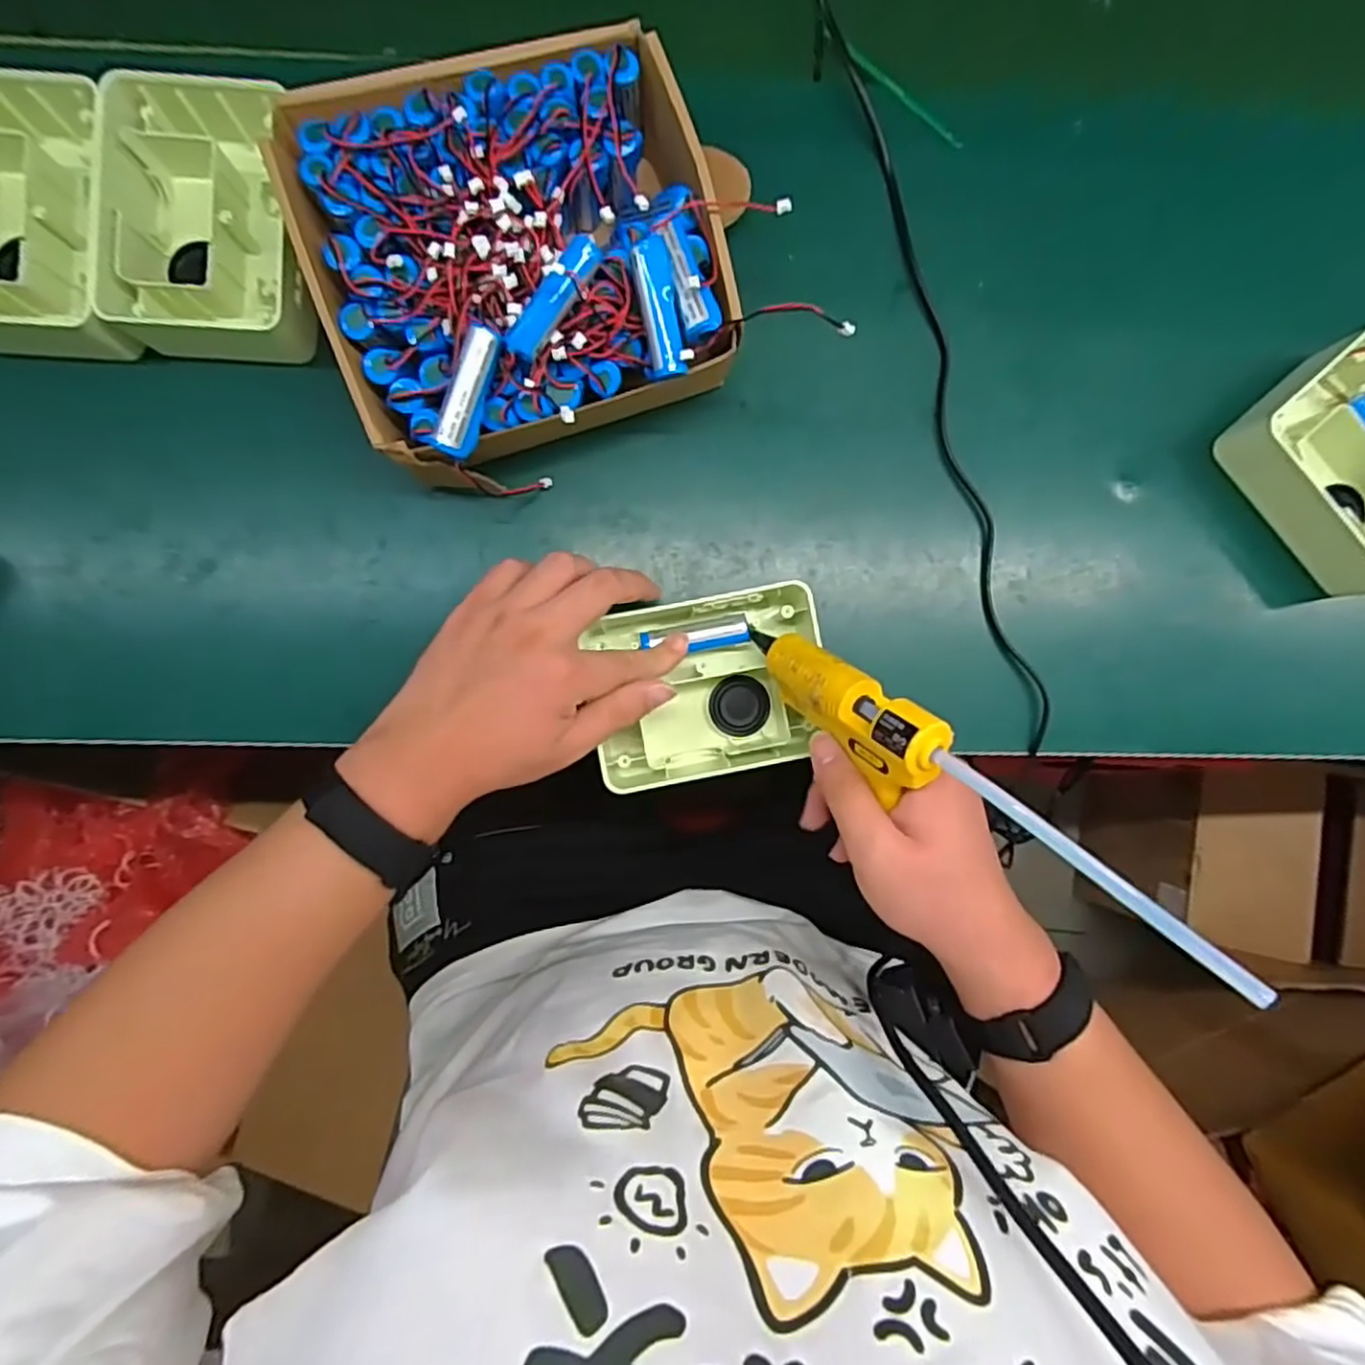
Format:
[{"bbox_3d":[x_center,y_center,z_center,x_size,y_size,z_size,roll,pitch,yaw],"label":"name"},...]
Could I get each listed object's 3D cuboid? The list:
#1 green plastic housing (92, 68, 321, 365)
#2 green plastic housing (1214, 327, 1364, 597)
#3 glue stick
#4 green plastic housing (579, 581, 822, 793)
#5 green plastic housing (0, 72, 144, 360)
[{"bbox_3d":[-0.277,-0.271,0.431,0.112,0.053,0.149,1,89,-3],"label":"green plastic housing"},{"bbox_3d":[0.432,-0.137,0.463,0.117,0.053,0.148,-42,91,-3],"label":"green plastic housing"},{"bbox_3d":[0.165,0.073,0.297,0.009,0.009,0.146,-46,55,-3],"label":"glue stick"},{"bbox_3d":[0.018,0.003,0.447,0.140,0.049,0.107,-9,89,-3],"label":"green plastic housing"},{"bbox_3d":[-0.381,-0.272,0.427,0.106,0.053,0.147,3,89,-3],"label":"green plastic housing"}]

